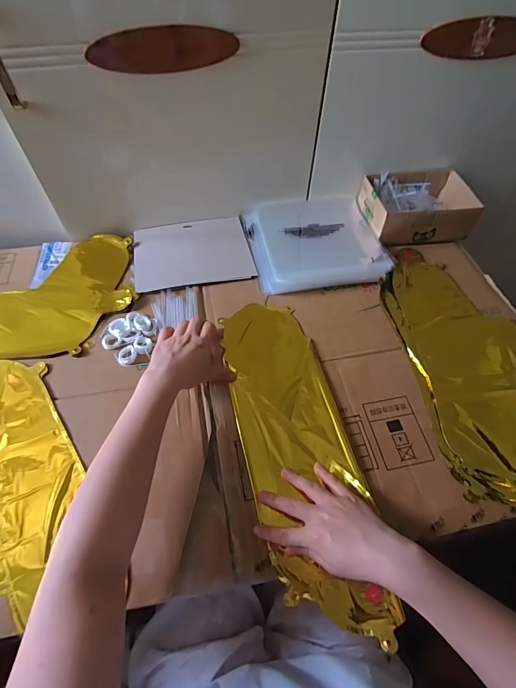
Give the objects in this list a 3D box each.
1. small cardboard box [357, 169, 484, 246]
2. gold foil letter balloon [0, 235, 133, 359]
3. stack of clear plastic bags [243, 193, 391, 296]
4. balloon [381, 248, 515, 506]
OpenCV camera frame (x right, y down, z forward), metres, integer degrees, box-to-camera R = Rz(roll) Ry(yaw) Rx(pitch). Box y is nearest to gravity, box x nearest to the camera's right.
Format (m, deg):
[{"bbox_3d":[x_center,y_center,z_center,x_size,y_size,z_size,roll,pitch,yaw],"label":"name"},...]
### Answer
[{"bbox_3d":[0.292,-0.264,0.675,0.183,0.069,0.152,-6,57,-7],"label":"small cardboard box"},{"bbox_3d":[-0.408,-0.071,0.573,0.393,0.011,0.232,-7,56,-2],"label":"gold foil letter balloon"},{"bbox_3d":[0.102,-0.190,0.652,0.229,0.025,0.216,-7,57,-7],"label":"stack of clear plastic bags"},{"bbox_3d":[0.338,0.025,0.534,0.225,0.020,0.432,-5,57,-6],"label":"balloon"}]

